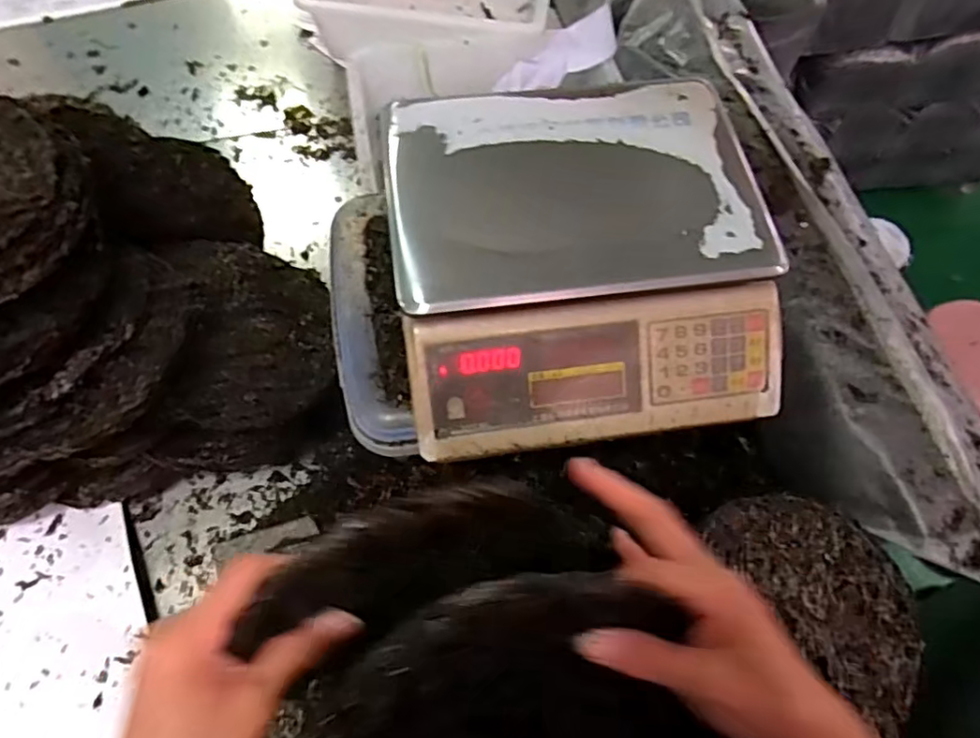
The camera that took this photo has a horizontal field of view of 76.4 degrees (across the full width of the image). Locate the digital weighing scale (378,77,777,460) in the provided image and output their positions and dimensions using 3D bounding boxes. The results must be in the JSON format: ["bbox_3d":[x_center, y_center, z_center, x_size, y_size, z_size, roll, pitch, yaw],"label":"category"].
[{"bbox_3d":[0.079,-0.105,0.567,0.317,0.106,0.316,-6,66,-6],"label":"digital weighing scale"}]

